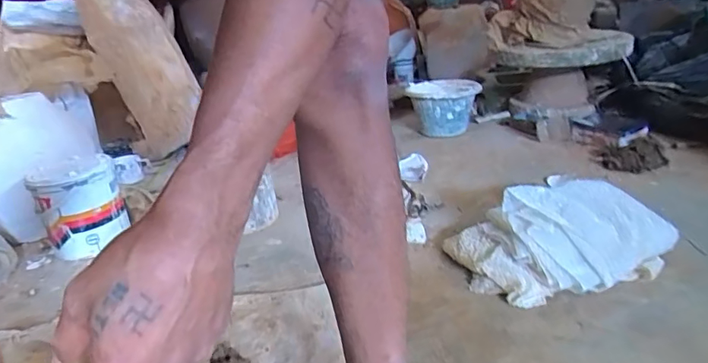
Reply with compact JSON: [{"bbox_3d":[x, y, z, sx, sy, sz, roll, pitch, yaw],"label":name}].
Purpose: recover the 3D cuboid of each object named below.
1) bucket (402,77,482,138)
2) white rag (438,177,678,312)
[{"bbox_3d":[0.304,-0.248,1.624,0.194,0.168,0.178,-10,23,-12],"label":"bucket"},{"bbox_3d":[0.395,0.098,0.892,0.406,0.111,0.248,-11,25,-15],"label":"white rag"}]

